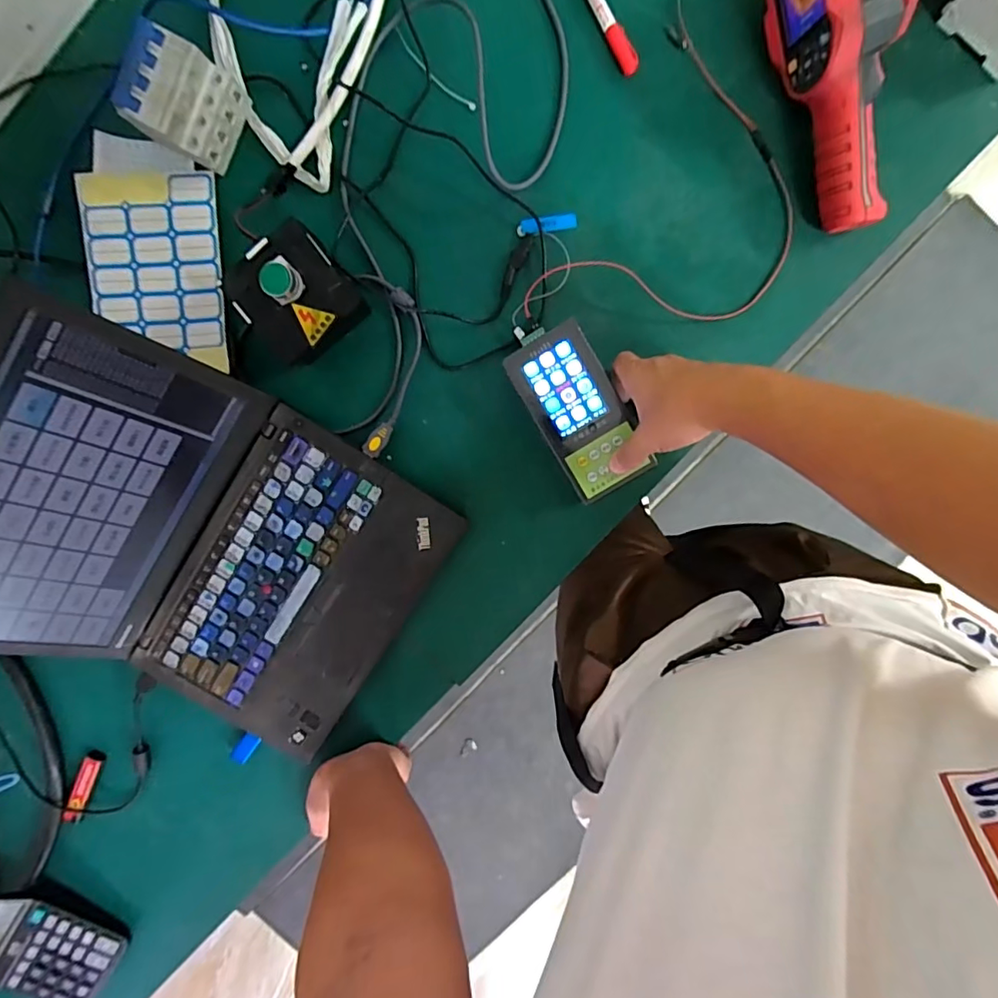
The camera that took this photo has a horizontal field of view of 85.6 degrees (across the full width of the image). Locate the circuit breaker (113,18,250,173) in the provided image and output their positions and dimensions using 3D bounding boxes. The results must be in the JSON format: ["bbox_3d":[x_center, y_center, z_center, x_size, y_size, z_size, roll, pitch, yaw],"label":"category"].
[{"bbox_3d":[-0.273,-0.342,0.462,0.077,0.066,0.077,29,97,-2],"label":"circuit breaker"}]

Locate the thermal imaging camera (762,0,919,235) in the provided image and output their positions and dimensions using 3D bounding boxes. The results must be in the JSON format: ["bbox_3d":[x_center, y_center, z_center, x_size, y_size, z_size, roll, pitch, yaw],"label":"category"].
[{"bbox_3d":[0.285,-0.342,0.431,0.084,0.082,0.226,-20,96,4],"label":"thermal imaging camera"}]

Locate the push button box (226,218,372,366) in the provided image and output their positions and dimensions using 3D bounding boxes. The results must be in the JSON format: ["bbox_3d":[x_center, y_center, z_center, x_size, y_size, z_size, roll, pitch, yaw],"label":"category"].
[{"bbox_3d":[-0.178,-0.172,0.472,0.104,0.074,0.092,-38,94,5],"label":"push button box"}]

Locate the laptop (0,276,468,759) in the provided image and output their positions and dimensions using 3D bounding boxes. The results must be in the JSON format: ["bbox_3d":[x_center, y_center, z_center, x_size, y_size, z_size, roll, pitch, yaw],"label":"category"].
[{"bbox_3d":[-0.260,0.060,0.462,0.349,0.154,0.305,31,96,-2],"label":"laptop"}]

